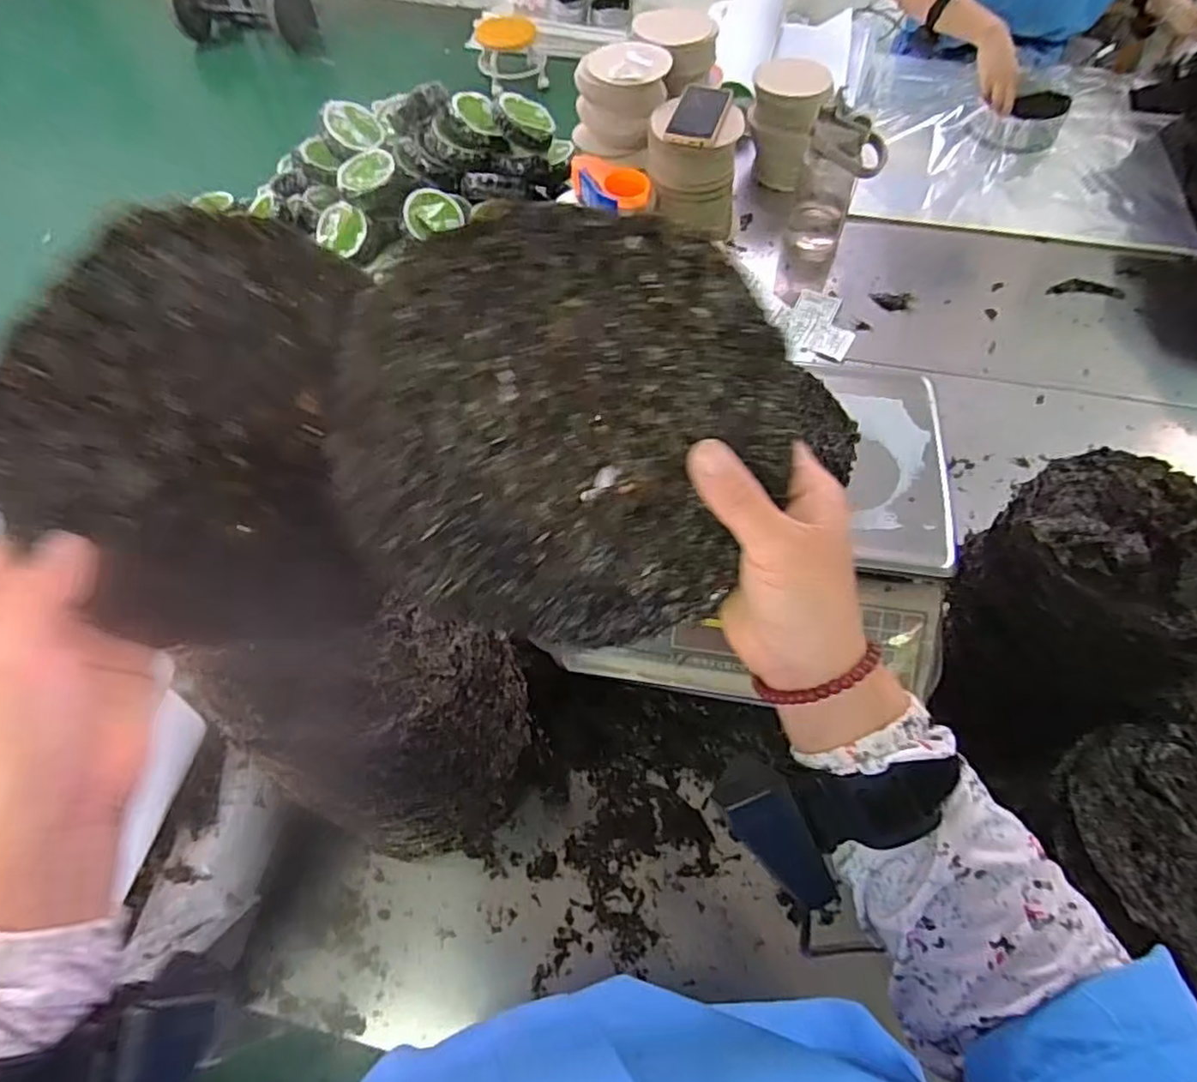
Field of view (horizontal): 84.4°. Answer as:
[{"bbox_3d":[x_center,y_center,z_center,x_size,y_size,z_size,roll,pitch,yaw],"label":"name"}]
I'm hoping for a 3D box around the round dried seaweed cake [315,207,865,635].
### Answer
[{"bbox_3d":[-0.009,-0.045,0.285,0.189,0.016,0.184,-2,100,-10],"label":"round dried seaweed cake"}]

